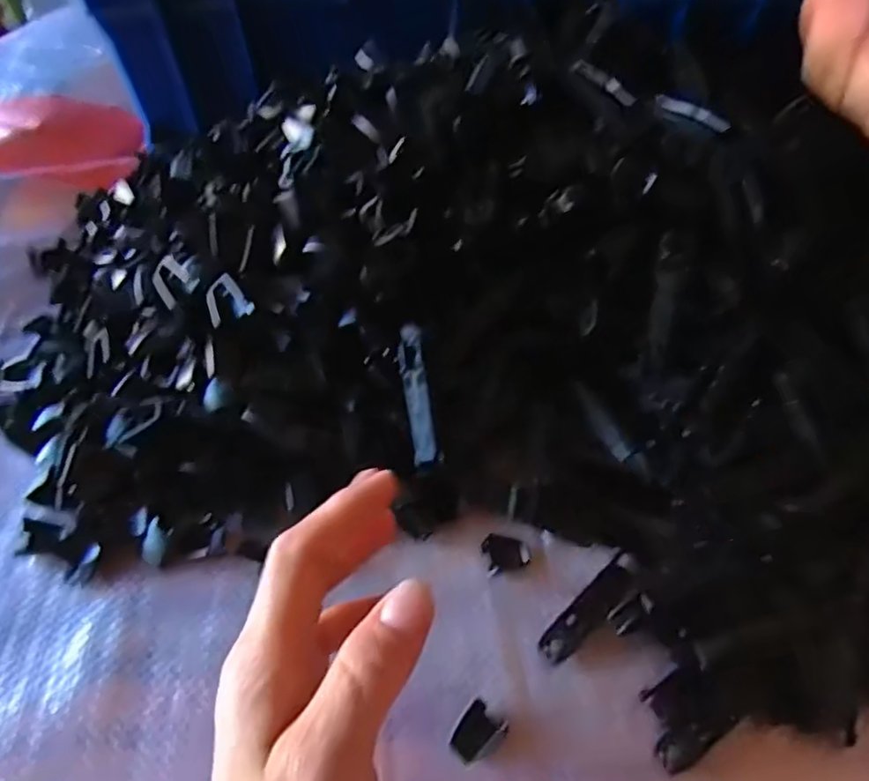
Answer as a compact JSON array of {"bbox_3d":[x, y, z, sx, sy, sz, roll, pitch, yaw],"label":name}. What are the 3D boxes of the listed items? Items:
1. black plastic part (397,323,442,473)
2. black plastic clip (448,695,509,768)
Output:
[{"bbox_3d":[-0.008,0.003,0.315,0.013,0.011,0.073,-8,85,-5],"label":"black plastic part"},{"bbox_3d":[0.018,0.148,0.276,0.019,0.004,0.024,38,65,21],"label":"black plastic clip"}]

